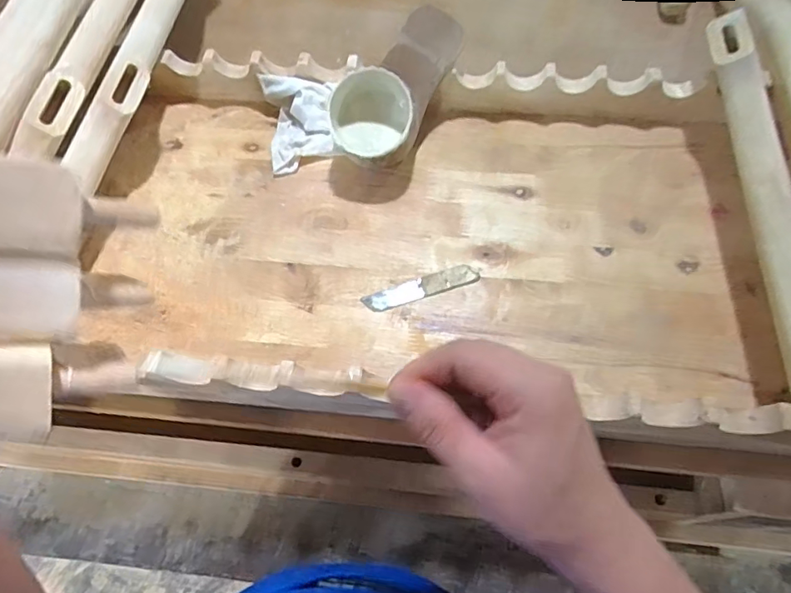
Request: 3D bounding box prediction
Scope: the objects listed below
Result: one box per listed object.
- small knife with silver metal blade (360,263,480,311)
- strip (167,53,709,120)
[{"bbox_3d":[0.023,-0.009,0.455,0.102,0.004,0.022,-16,64,-6],"label":"small knife with silver metal blade"},{"bbox_3d":[0.029,-0.209,0.532,0.554,0.057,0.024,6,64,5],"label":"strip"}]

